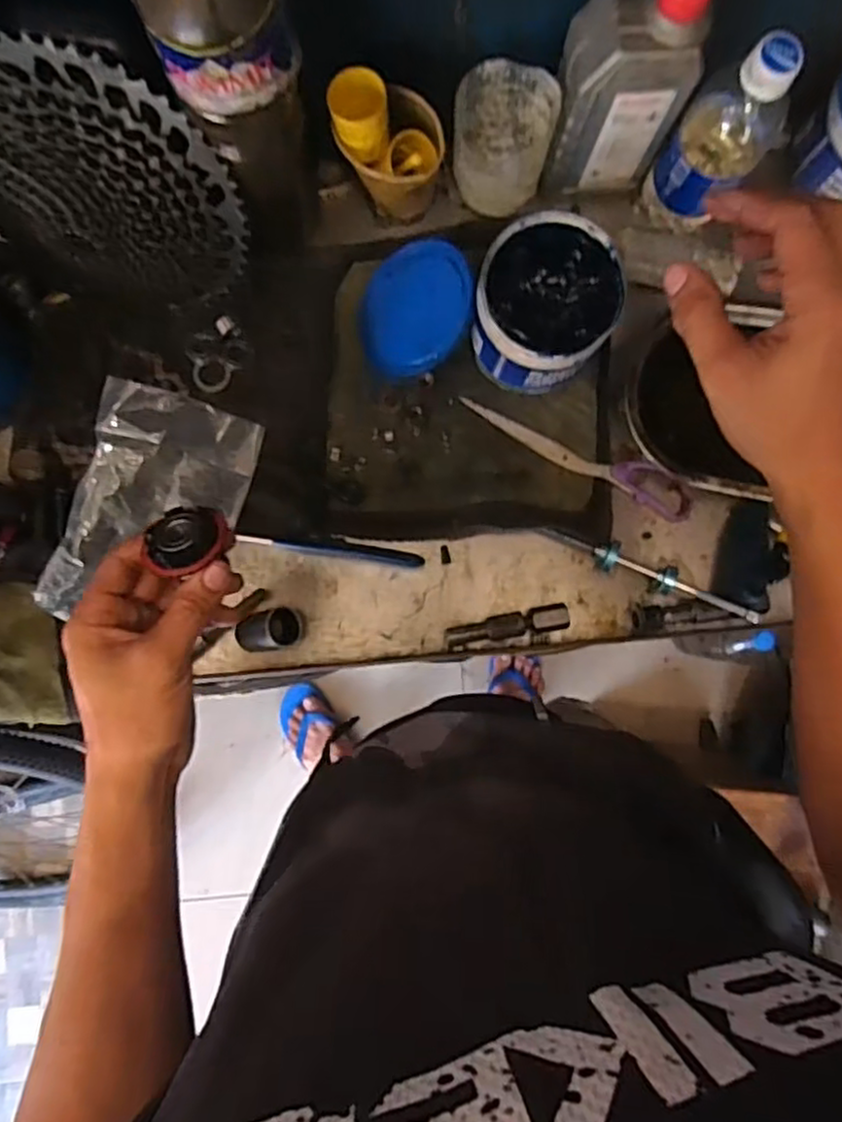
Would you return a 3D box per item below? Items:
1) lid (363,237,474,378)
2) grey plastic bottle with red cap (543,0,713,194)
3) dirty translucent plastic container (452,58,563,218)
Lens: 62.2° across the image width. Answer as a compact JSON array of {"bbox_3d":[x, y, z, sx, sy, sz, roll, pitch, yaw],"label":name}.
[{"bbox_3d":[-0.004,-0.198,0.541,0.097,0.005,0.100,-1,88,33],"label":"lid"},{"bbox_3d":[0.138,-0.328,0.481,0.081,0.159,0.051,0,85,0],"label":"grey plastic bottle with red cap"},{"bbox_3d":[0.061,-0.309,0.527,0.070,0.089,0.071,-2,85,0],"label":"dirty translucent plastic container"}]

